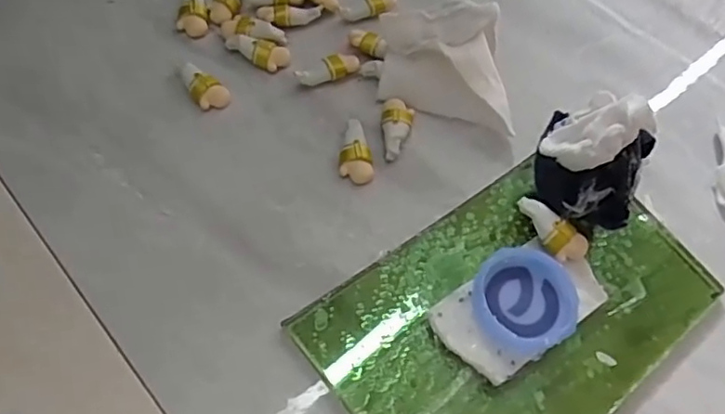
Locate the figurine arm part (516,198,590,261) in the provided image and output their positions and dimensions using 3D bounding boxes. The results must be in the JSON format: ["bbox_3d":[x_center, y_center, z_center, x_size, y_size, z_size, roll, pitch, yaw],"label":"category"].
[{"bbox_3d":[0.052,0.006,0.164,0.022,0.005,0.009,45,68,1],"label":"figurine arm part"}]

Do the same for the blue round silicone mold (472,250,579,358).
[{"bbox_3d":[0.042,0.024,0.157,0.026,0.007,0.028,2,63,-3],"label":"blue round silicone mold"}]

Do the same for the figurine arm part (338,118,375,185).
[{"bbox_3d":[-0.002,-0.017,0.182,0.010,0.006,0.020,2,63,-3],"label":"figurine arm part"}]

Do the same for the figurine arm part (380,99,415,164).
[{"bbox_3d":[0.010,-0.025,0.187,0.010,0.006,0.022,7,63,0],"label":"figurine arm part"}]

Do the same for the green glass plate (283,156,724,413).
[{"bbox_3d":[0.041,0.028,0.162,0.101,0.006,0.066,-35,70,-19],"label":"green glass plate"}]

